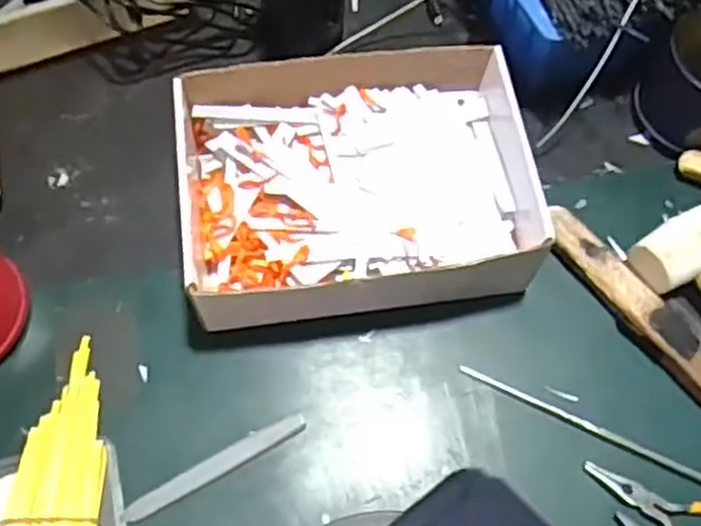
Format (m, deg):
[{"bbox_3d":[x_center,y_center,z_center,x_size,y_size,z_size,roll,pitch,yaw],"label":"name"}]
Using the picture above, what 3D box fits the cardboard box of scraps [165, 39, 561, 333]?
[{"bbox_3d":[0.008,-0.056,0.550,0.256,0.073,0.190,-6,68,-5],"label":"cardboard box of scraps"}]

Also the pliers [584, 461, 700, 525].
[{"bbox_3d":[0.209,0.167,0.488,0.117,0.010,0.047,31,69,9],"label":"pliers"}]

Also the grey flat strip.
[{"bbox_3d":[-0.089,0.135,0.500,0.126,0.008,0.017,-27,71,-13],"label":"grey flat strip"}]

